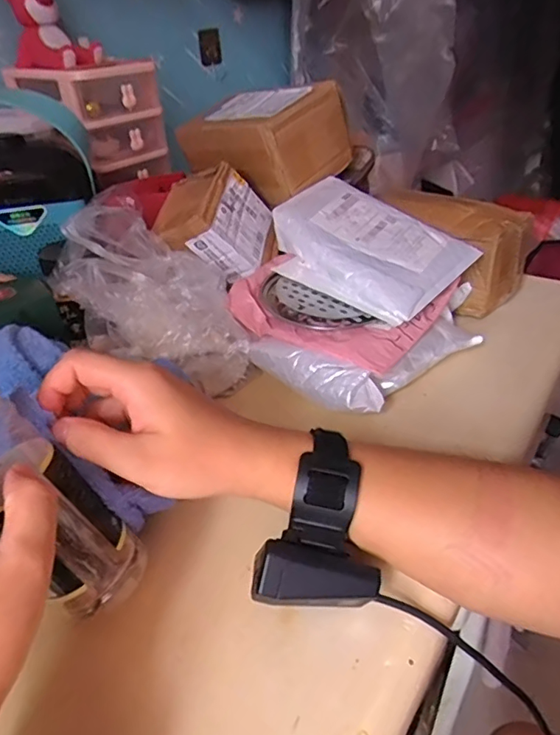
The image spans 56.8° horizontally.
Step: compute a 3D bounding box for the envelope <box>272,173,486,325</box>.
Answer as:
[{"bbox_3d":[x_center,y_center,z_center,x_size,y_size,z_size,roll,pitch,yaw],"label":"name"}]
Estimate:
[{"bbox_3d":[0.088,-0.122,0.536,0.188,0.042,0.137,38,60,24],"label":"envelope"}]

